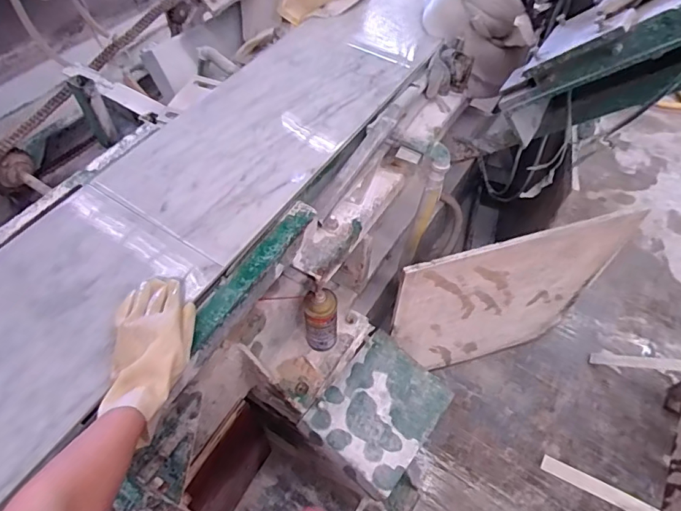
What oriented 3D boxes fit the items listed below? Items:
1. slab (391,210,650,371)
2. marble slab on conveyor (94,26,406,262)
[{"bbox_3d":[0.374,0.127,1.088,0.543,0.538,0.014,-14,52,-11],"label":"slab"},{"bbox_3d":[-0.122,-0.235,0.806,0.271,0.026,0.539,32,63,7],"label":"marble slab on conveyor"}]

